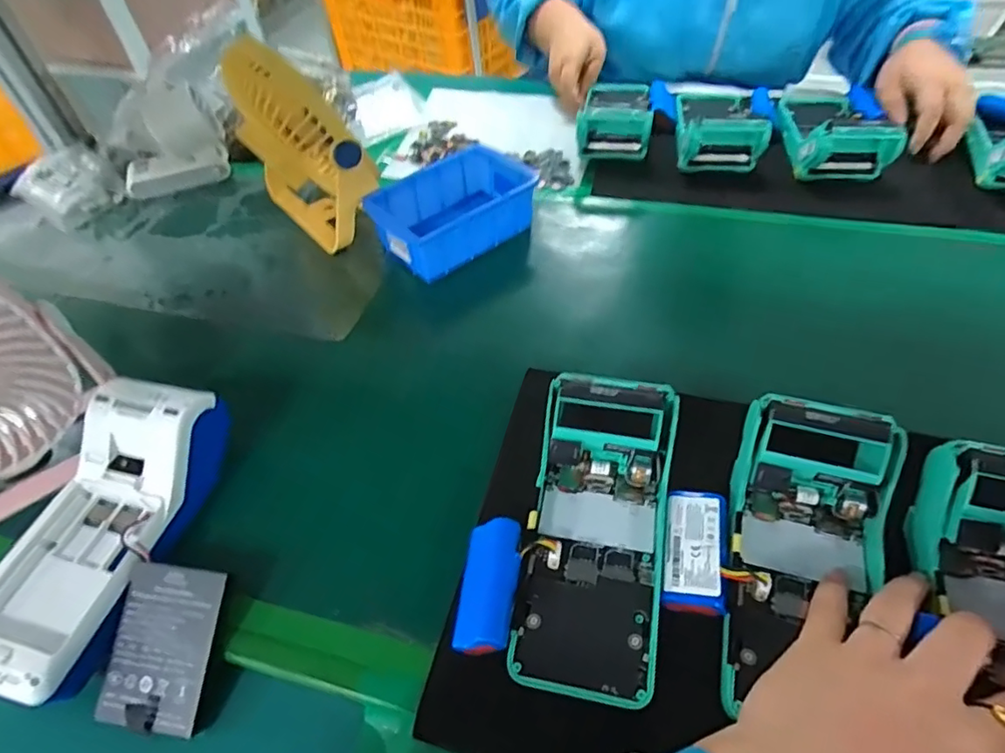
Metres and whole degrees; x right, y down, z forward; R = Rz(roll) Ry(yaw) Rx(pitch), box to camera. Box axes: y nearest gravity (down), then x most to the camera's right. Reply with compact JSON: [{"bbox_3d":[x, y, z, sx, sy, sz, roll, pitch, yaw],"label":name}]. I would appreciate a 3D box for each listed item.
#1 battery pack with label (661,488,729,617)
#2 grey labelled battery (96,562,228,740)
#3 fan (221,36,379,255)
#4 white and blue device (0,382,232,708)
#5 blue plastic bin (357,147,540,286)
[{"bbox_3d":[0.109,0.097,0.319,0.032,0.012,0.068,1,49,21],"label":"battery pack with label"},{"bbox_3d":[-0.189,0.150,0.314,0.056,0.009,0.083,6,74,6],"label":"grey labelled battery"},{"bbox_3d":[-0.187,-0.217,0.535,0.082,0.164,0.142,-29,55,-20],"label":"fan"},{"bbox_3d":[-0.247,0.090,0.342,0.088,0.056,0.180,6,51,8],"label":"white and blue device"},{"bbox_3d":[-0.046,-0.158,0.550,0.147,0.056,0.097,-34,56,-23],"label":"blue plastic bin"}]

